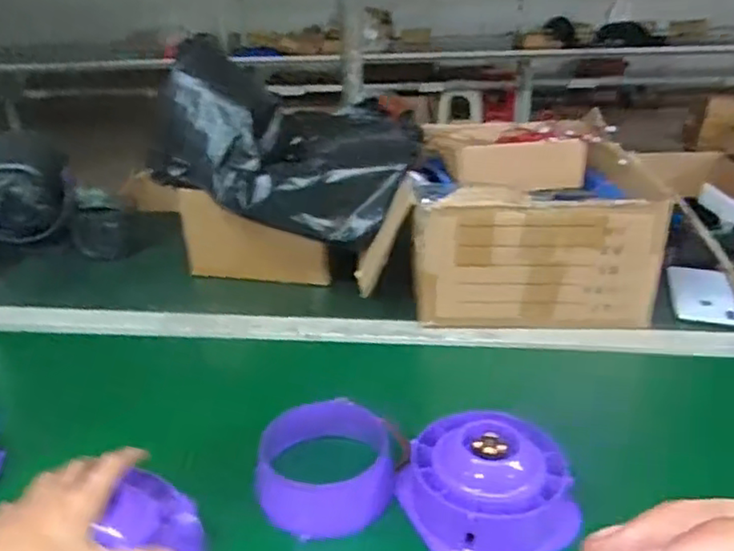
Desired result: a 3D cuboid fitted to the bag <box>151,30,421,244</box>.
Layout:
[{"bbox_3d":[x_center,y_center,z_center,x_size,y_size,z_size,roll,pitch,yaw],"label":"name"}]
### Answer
[{"bbox_3d":[-0.100,-0.182,0.852,0.314,0.228,0.197,1,26,7],"label":"bag"}]

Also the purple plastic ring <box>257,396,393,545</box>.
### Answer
[{"bbox_3d":[-0.037,0.171,0.575,0.119,0.062,0.104,-6,26,-8],"label":"purple plastic ring"}]

